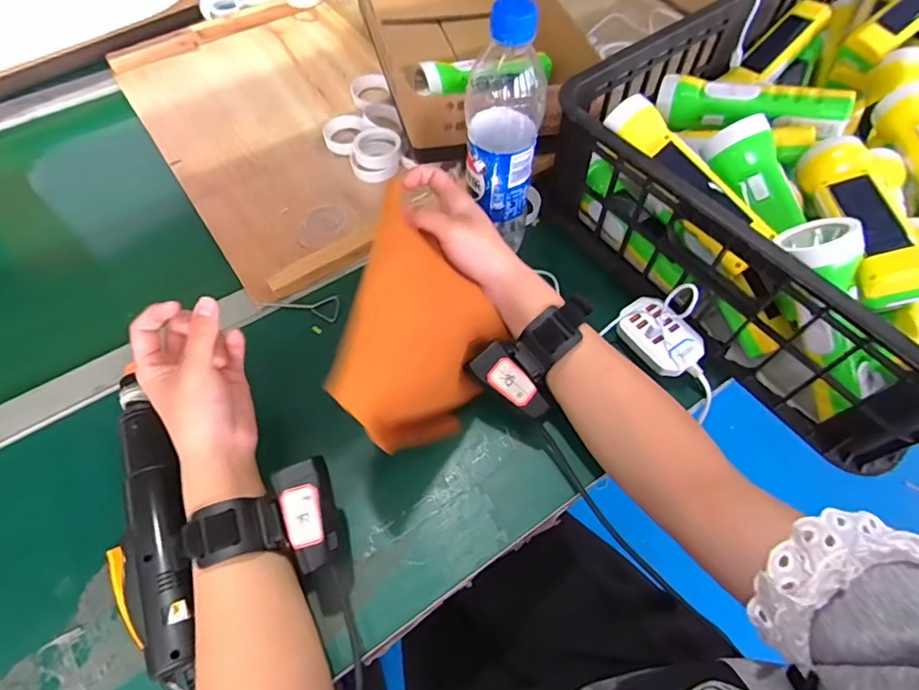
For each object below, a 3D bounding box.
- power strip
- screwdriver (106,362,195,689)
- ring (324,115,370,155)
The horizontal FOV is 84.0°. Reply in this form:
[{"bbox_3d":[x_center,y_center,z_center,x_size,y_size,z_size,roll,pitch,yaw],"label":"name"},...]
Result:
[{"bbox_3d":[0.181,-0.009,0.461,0.050,0.032,0.074,-34,65,-18],"label":"power strip"},{"bbox_3d":[-0.226,0.126,0.379,0.041,0.043,0.236,-21,61,-11],"label":"screwdriver"},{"bbox_3d":[-0.138,-0.251,0.608,0.050,0.018,0.054,0,59,0],"label":"ring"}]

